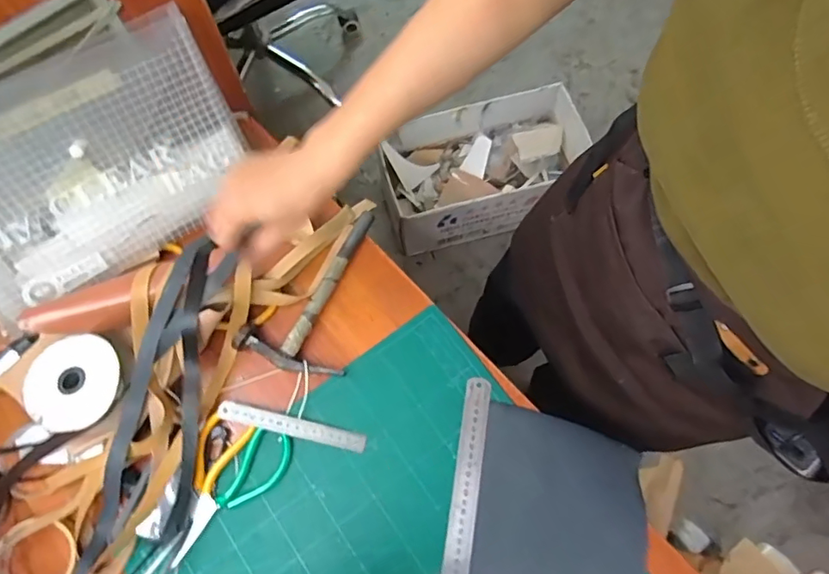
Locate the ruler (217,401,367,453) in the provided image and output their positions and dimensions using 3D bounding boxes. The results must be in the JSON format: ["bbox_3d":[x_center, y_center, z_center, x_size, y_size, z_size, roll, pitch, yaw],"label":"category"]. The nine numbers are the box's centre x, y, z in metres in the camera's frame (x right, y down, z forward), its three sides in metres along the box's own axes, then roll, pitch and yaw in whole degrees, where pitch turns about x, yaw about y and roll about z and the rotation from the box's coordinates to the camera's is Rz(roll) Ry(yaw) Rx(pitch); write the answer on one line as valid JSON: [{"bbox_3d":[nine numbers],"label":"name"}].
[{"bbox_3d":[-0.141,0.162,0.607,0.168,0.006,0.021,15,71,-4],"label":"ruler"}]

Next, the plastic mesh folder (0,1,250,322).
[{"bbox_3d":[-0.349,-0.126,0.576,0.325,0.224,0.013,-38,51,-20],"label":"plastic mesh folder"}]

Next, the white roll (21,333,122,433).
[{"bbox_3d":[-0.363,0.101,0.568,0.102,0.017,0.098,0,72,0],"label":"white roll"}]

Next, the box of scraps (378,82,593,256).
[{"bbox_3d":[0.197,-0.307,1.420,0.501,0.222,0.288,-18,73,-6],"label":"box of scraps"}]

